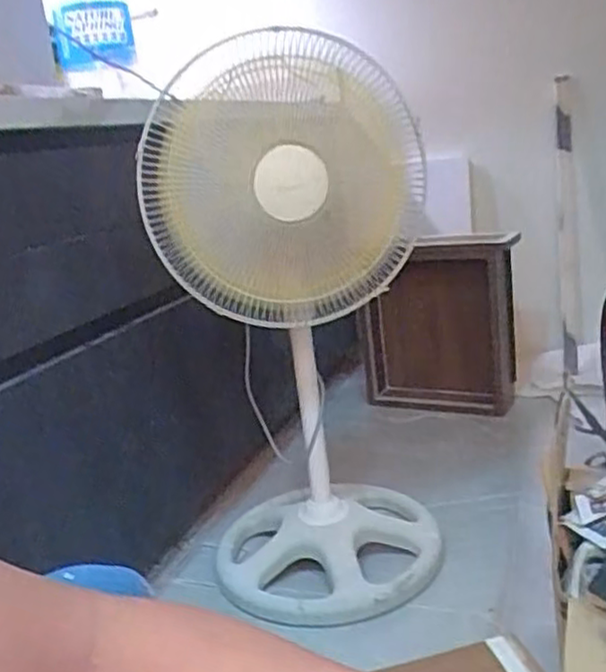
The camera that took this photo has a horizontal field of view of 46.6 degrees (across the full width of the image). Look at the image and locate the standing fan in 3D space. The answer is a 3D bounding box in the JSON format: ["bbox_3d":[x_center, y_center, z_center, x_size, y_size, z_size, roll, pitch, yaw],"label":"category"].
[{"bbox_3d":[-0.005,-0.009,1.211,0.404,0.895,0.381,-7,15,1],"label":"standing fan"}]

